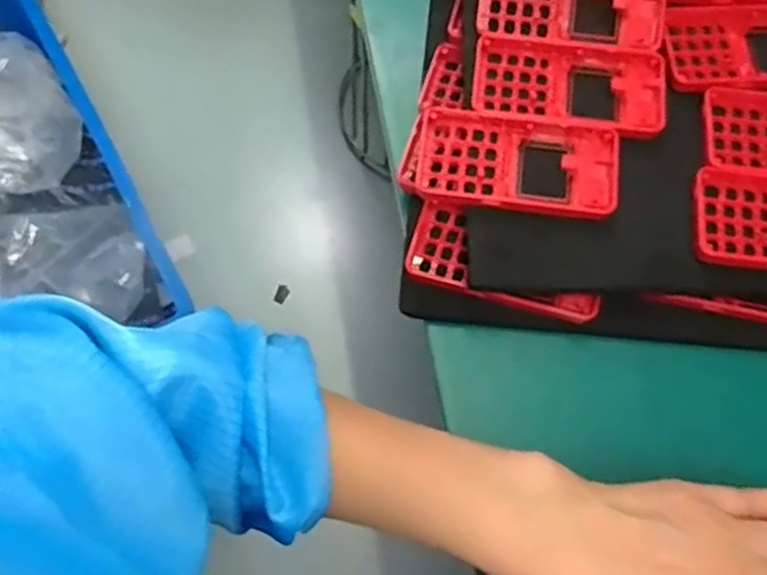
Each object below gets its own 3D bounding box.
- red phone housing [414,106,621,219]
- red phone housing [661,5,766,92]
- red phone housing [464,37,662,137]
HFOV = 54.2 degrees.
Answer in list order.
[{"bbox_3d":[0.084,-0.078,0.468,0.123,0.021,0.061,8,66,3],"label":"red phone housing"},{"bbox_3d":[0.249,-0.163,0.506,0.127,0.016,0.067,-3,66,-2],"label":"red phone housing"},{"bbox_3d":[0.121,-0.130,0.489,0.123,0.012,0.067,6,66,2],"label":"red phone housing"}]

